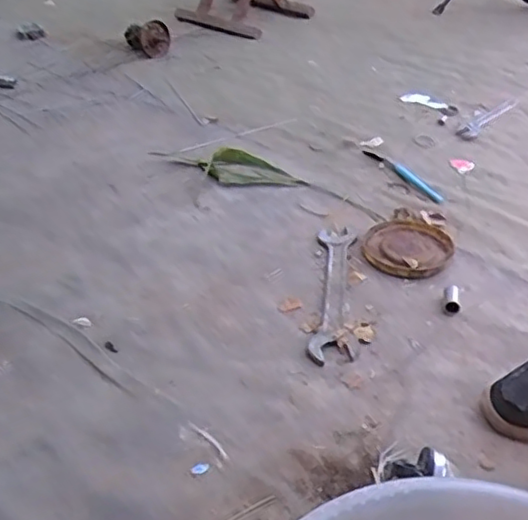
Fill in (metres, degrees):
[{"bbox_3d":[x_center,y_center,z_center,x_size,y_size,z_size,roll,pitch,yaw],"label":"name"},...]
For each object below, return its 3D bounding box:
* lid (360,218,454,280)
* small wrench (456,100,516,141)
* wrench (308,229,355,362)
[{"bbox_3d":[0.204,-0.018,0.920,0.120,0.015,0.133,27,47,33],"label":"lid"},{"bbox_3d":[0.427,-0.275,1.230,0.040,0.007,0.190,28,48,34],"label":"small wrench"},{"bbox_3d":[0.091,0.032,0.854,0.041,0.014,0.265,3,38,8],"label":"wrench"}]

